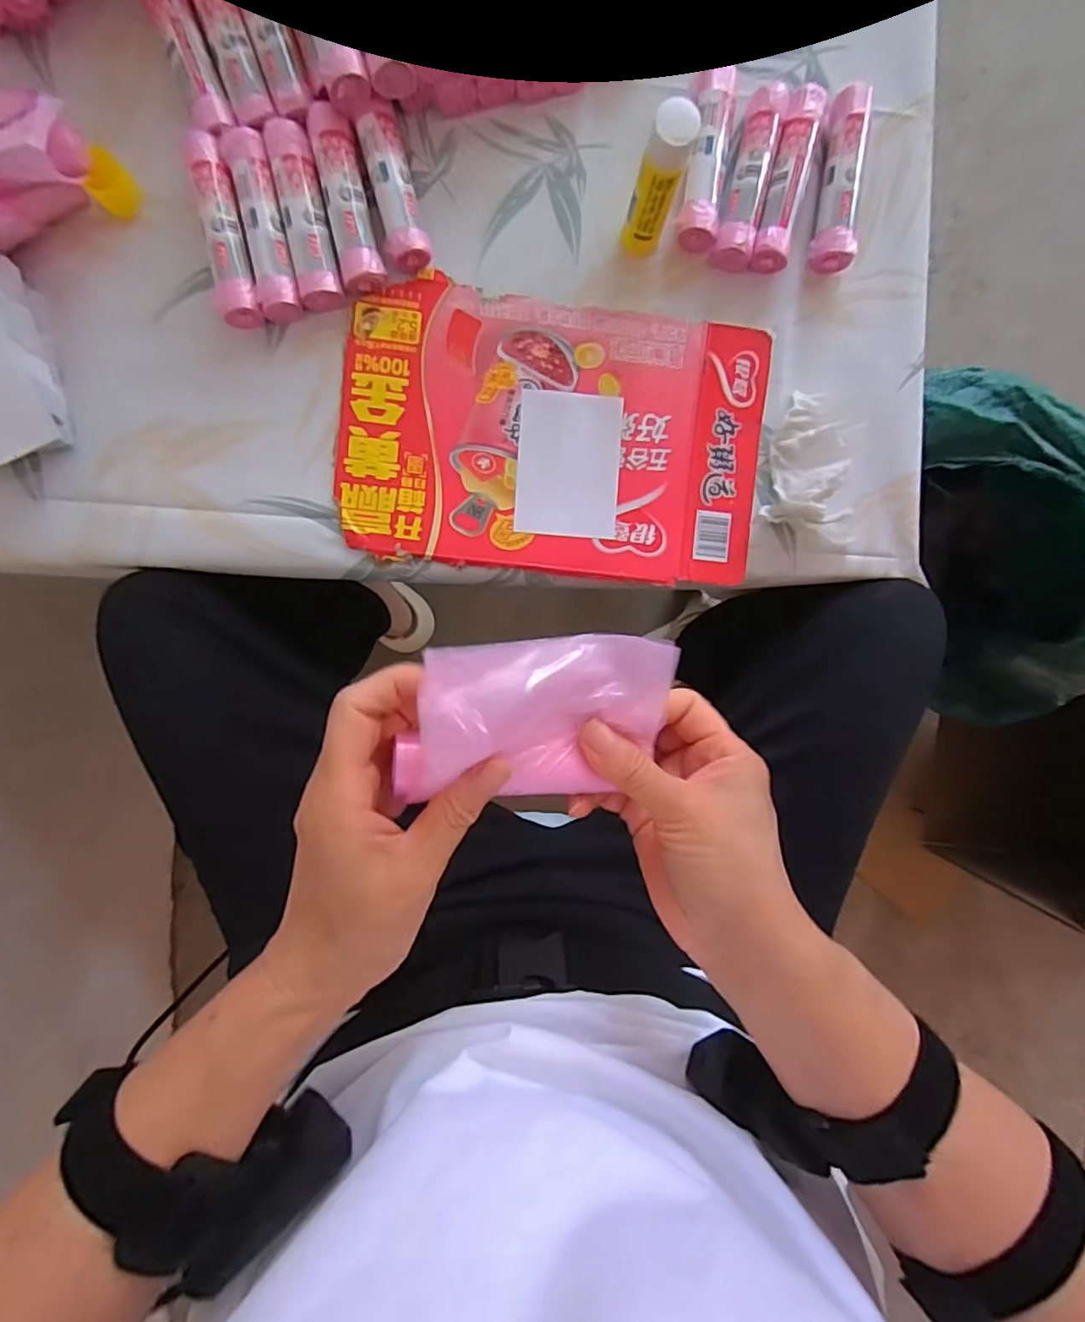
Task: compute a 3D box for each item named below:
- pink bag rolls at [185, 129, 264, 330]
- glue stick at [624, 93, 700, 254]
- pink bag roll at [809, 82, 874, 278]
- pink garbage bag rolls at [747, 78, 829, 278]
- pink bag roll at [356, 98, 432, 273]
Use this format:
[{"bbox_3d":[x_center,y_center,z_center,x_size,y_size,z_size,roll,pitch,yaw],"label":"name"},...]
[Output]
[{"bbox_3d":[-0.226,-0.303,0.418,0.028,0.024,0.123,-12,95,-3],"label":"pink bag rolls"},{"bbox_3d":[0.077,-0.319,0.396,0.028,0.102,0.030,0,95,-4],"label":"glue stick"},{"bbox_3d":[0.225,-0.362,0.442,0.028,0.025,0.127,5,94,-4],"label":"pink bag roll"},{"bbox_3d":[0.182,-0.359,0.439,0.028,0.025,0.126,12,94,-5],"label":"pink garbage bag rolls"},{"bbox_3d":[-0.108,-0.341,0.423,0.030,0.023,0.106,-15,95,-3],"label":"pink bag roll"}]

